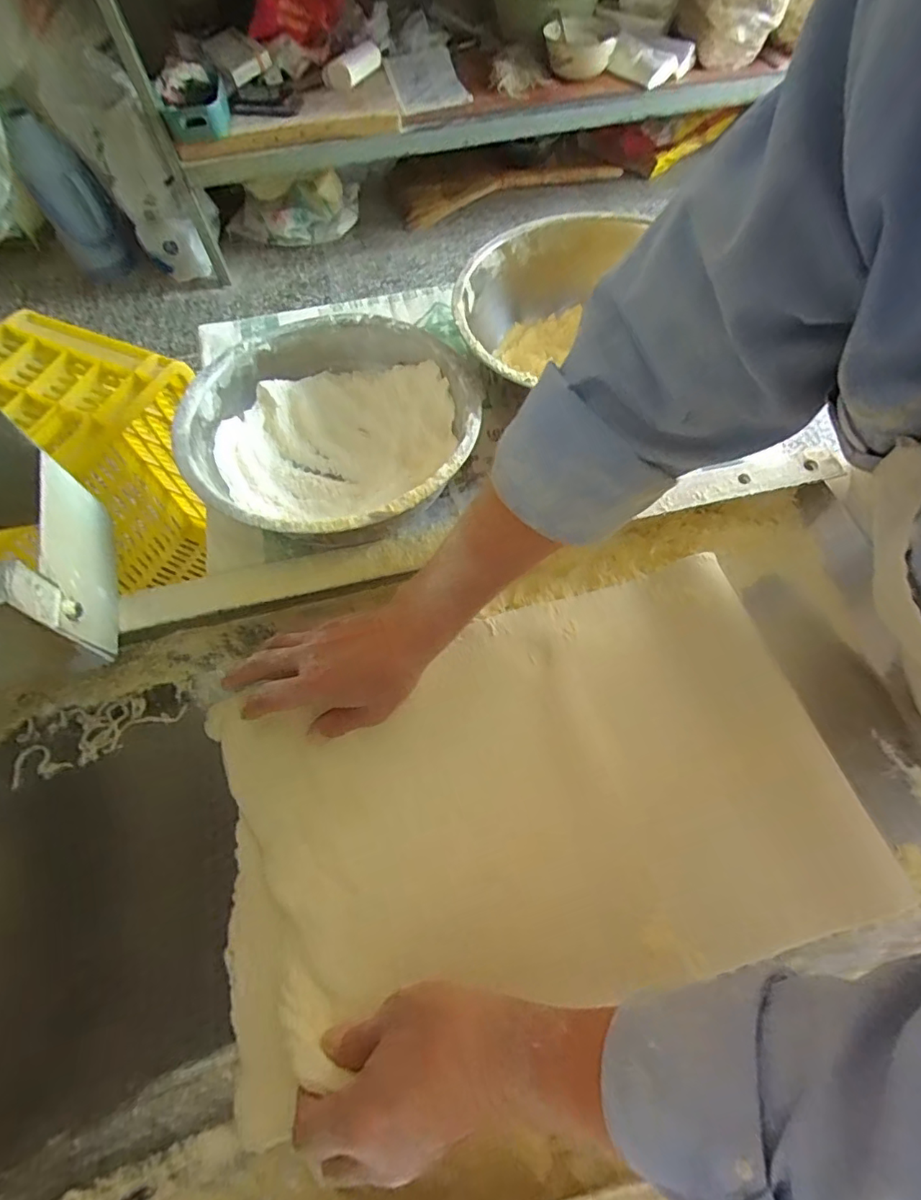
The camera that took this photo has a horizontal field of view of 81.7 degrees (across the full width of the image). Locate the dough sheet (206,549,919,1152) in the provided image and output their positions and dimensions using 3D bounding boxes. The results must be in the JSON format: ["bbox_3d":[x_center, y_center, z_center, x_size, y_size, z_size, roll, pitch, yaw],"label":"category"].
[{"bbox_3d":[0.049,0.134,0.384,0.428,0.032,0.262,-15,62,-5],"label":"dough sheet"}]

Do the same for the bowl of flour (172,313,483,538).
[{"bbox_3d":[-0.106,-0.135,0.462,0.231,0.082,0.227,-1,62,1],"label":"bowl of flour"}]

